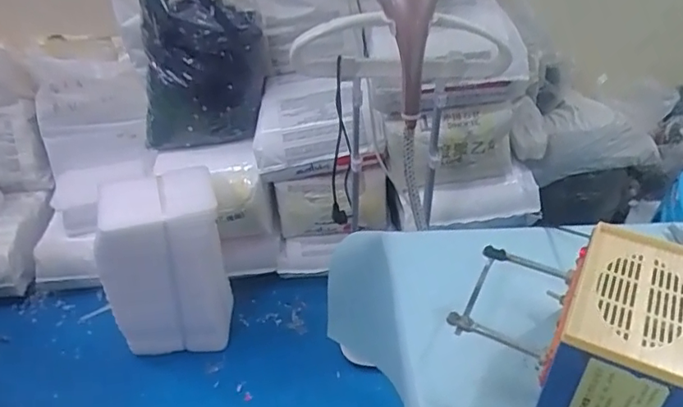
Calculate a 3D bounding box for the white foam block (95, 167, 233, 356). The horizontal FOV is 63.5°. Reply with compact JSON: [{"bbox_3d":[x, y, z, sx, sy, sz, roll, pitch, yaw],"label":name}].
[{"bbox_3d":[-0.455,0.170,1.459,0.305,0.511,0.210,-6,36,-8],"label":"white foam block"}]

